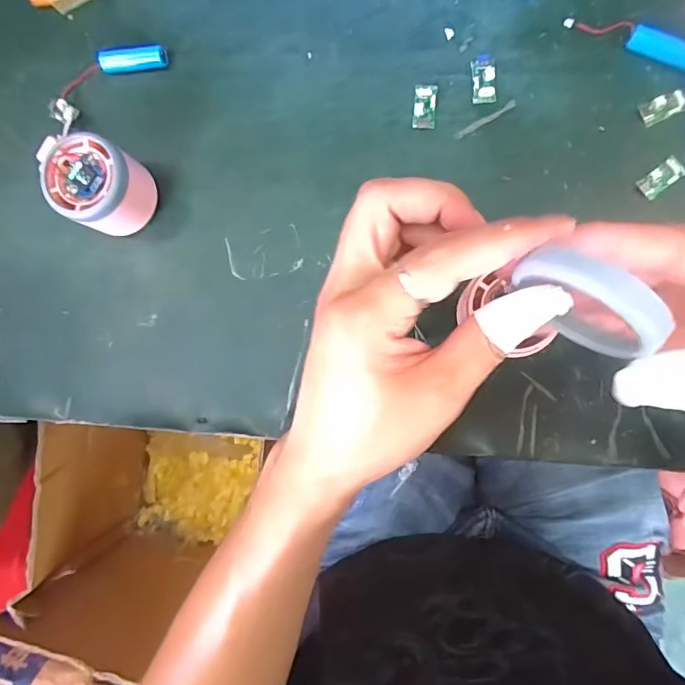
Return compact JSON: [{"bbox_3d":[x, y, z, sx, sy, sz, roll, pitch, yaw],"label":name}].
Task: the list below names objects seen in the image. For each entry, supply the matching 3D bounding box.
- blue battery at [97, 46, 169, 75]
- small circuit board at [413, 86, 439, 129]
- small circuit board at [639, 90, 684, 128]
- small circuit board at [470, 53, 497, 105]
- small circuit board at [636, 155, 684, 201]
[{"bbox_3d":[-0.154,-0.208,0.354,0.047,0.015,0.014,-6,89,7],"label":"blue battery"},{"bbox_3d":[0.058,-0.165,0.336,0.016,0.004,0.029,5,91,7],"label":"small circuit board"},{"bbox_3d":[0.212,-0.155,0.316,0.028,0.004,0.015,-22,87,7],"label":"small circuit board"},{"bbox_3d":[0.098,-0.182,0.331,0.016,0.004,0.034,-3,90,7],"label":"small circuit board"},{"bbox_3d":[0.211,-0.109,0.316,0.031,0.004,0.015,-37,86,6],"label":"small circuit board"}]

